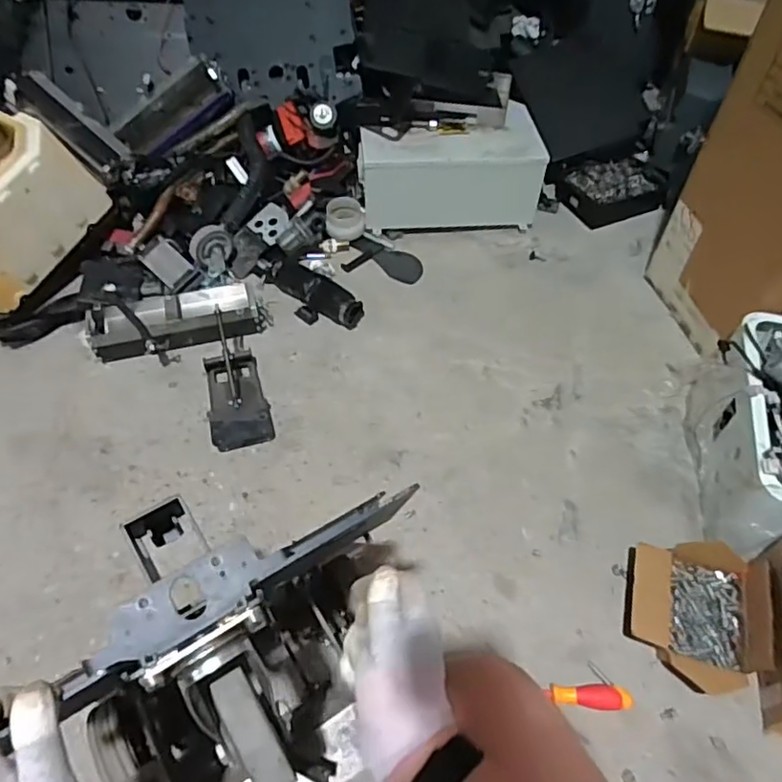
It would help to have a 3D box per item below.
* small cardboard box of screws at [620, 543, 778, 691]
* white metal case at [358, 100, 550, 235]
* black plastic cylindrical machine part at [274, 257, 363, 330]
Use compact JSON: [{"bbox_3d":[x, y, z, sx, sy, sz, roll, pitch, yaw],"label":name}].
[{"bbox_3d":[0.449,0.321,0.875,0.174,0.080,0.202,14,52,10],"label":"small cardboard box of screws"},{"bbox_3d":[0.138,-0.530,1.445,0.420,0.207,0.205,-1,51,-2],"label":"white metal case"},{"bbox_3d":[-0.178,-0.220,1.308,0.101,0.056,0.250,-37,61,-27],"label":"black plastic cylindrical machine part"}]

